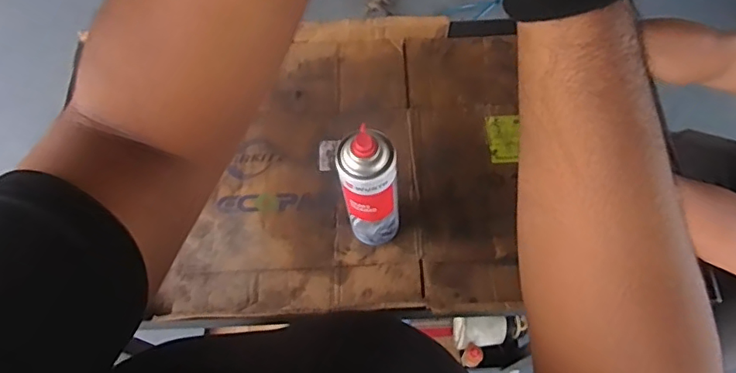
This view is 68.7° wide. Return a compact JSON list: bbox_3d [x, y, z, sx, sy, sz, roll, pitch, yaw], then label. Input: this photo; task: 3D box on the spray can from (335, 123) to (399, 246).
[{"bbox_3d":[0.003,0.010,0.650,0.062,0.223,0.064,-1,66,2],"label":"spray can"}]

